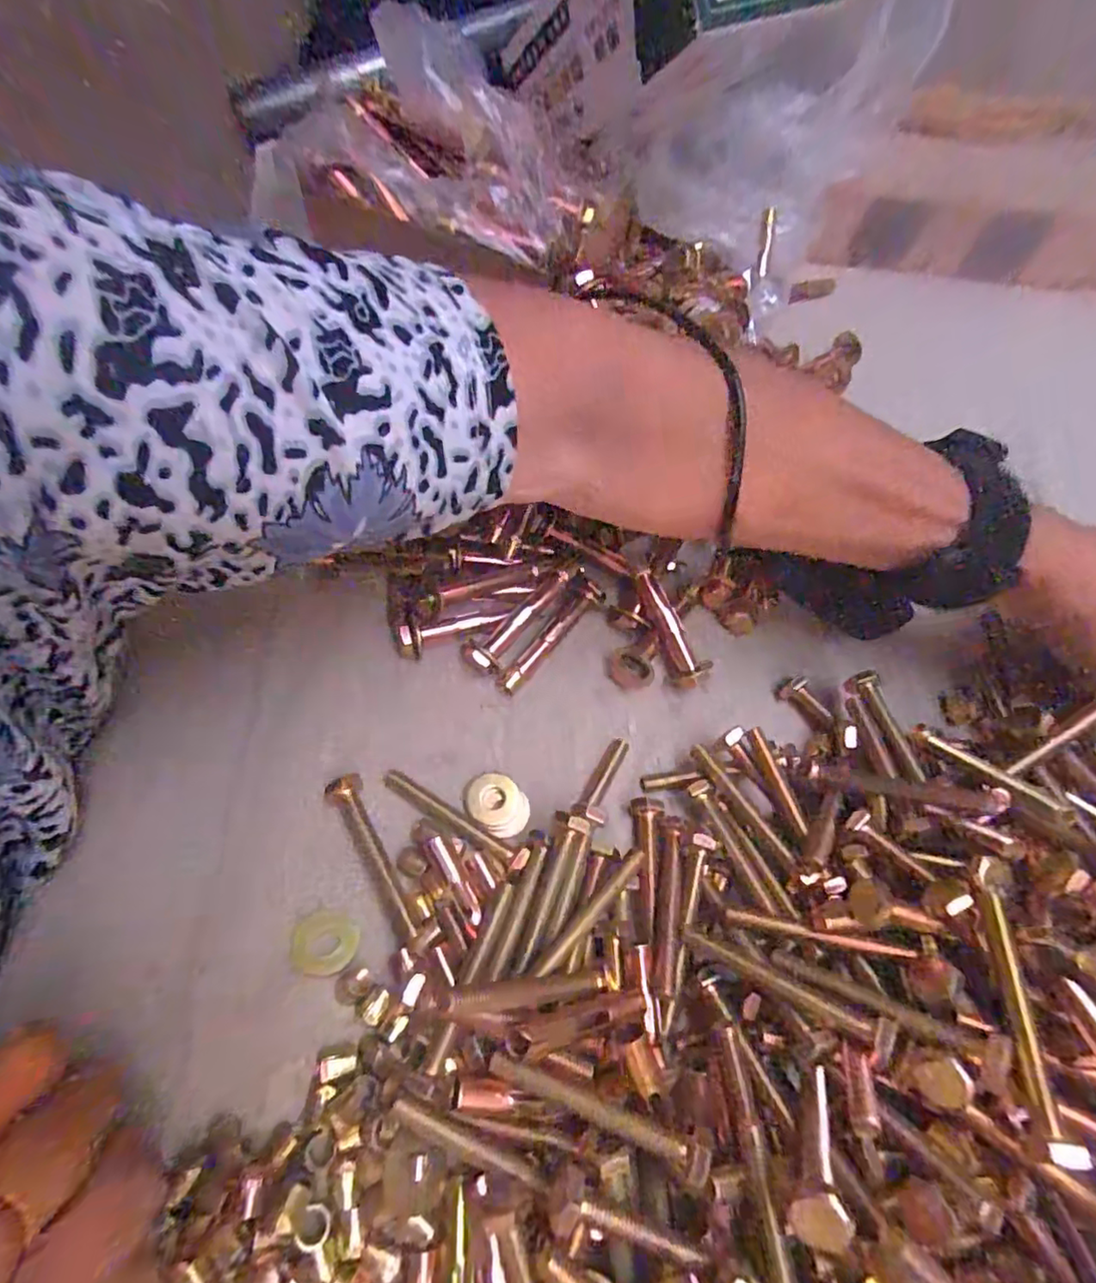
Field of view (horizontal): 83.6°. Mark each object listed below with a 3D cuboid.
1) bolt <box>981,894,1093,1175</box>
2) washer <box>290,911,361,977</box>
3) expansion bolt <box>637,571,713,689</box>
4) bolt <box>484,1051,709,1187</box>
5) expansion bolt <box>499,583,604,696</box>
[{"bbox_3d":[0.137,0.107,0.175,0.010,0.009,0.066,5,55,1],"label":"bolt"},{"bbox_3d":[-0.077,0.104,0.211,0.022,0.004,0.019,3,55,-1],"label":"washer"},{"bbox_3d":[0.054,-0.006,0.274,0.012,0.015,0.055,-18,76,-15],"label":"expansion bolt"},{"bbox_3d":[0.013,0.133,0.172,0.062,0.015,0.008,19,56,10],"label":"bolt"},{"bbox_3d":[0.002,-0.002,0.272,0.009,0.008,0.063,38,75,22],"label":"expansion bolt"}]

